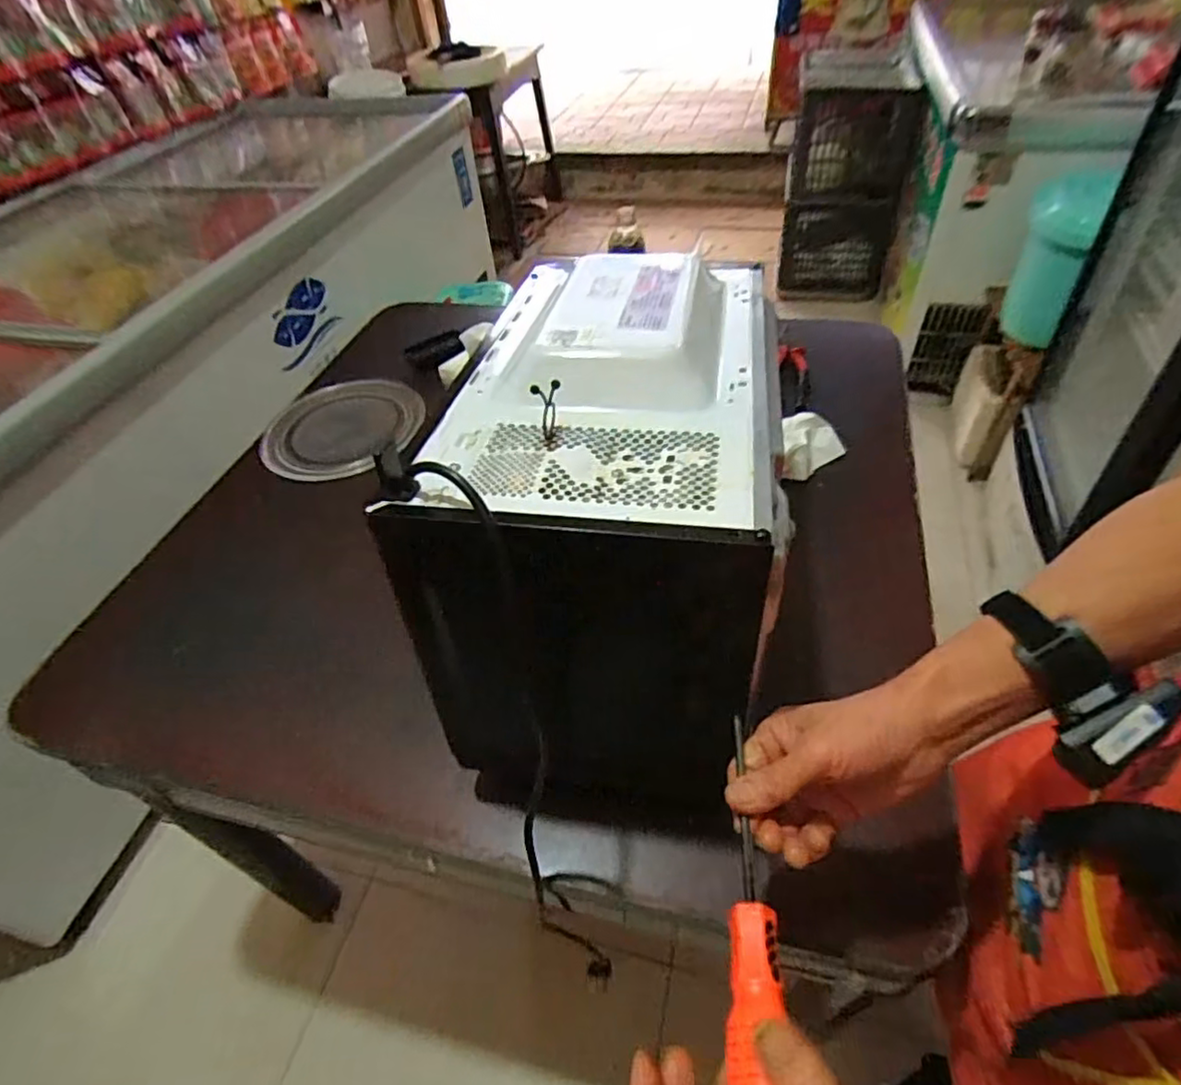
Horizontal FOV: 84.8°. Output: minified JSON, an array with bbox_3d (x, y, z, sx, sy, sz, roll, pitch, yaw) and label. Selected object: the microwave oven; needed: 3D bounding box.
[{"bbox_3d":[0.029,-0.043,0.591,0.237,0.324,0.437,4,47,10],"label":"microwave oven"}]

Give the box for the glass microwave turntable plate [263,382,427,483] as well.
[{"bbox_3d":[-0.384,-0.189,1.017,0.231,0.029,0.230,-3,46,3],"label":"glass microwave turntable plate"}]

